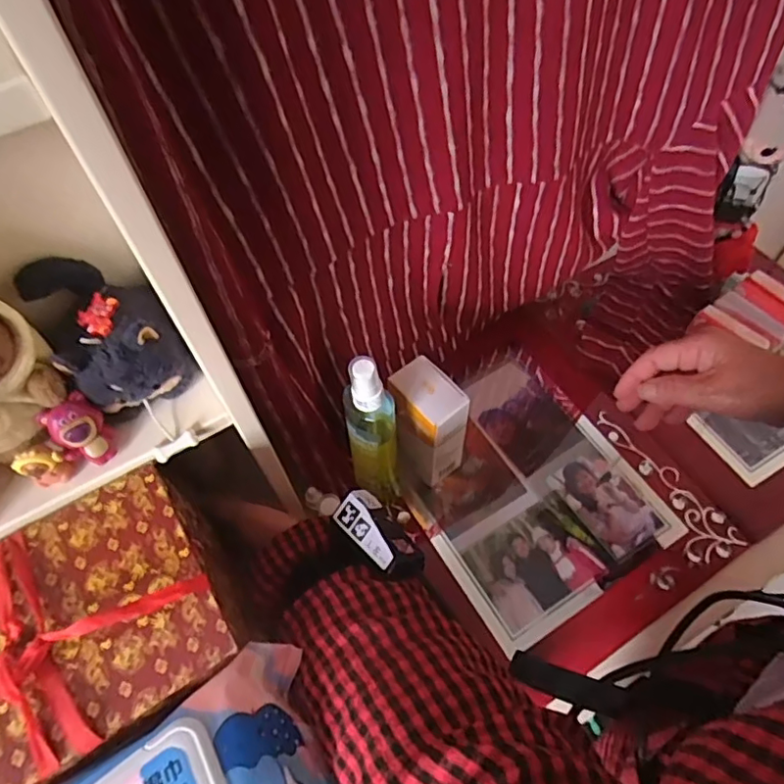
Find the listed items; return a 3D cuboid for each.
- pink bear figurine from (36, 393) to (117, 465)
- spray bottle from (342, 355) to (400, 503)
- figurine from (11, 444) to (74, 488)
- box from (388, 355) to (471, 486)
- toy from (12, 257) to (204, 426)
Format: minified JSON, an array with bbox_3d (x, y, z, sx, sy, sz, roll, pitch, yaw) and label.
[{"bbox_3d":[-0.184,0.024,0.335,0.028,0.040,0.024,-37,61,-21],"label":"pink bear figurine"},{"bbox_3d":[-0.016,0.036,0.459,0.039,0.202,0.031,-7,55,-2],"label":"spray bottle"},{"bbox_3d":[-0.204,0.043,0.331,0.014,0.030,0.024,32,62,22],"label":"figurine"},{"bbox_3d":[0.033,0.036,0.516,0.062,0.138,0.044,38,65,25],"label":"box"},{"bbox_3d":[-0.172,-0.032,0.341,0.077,0.075,0.062,36,64,24],"label":"toy"}]

